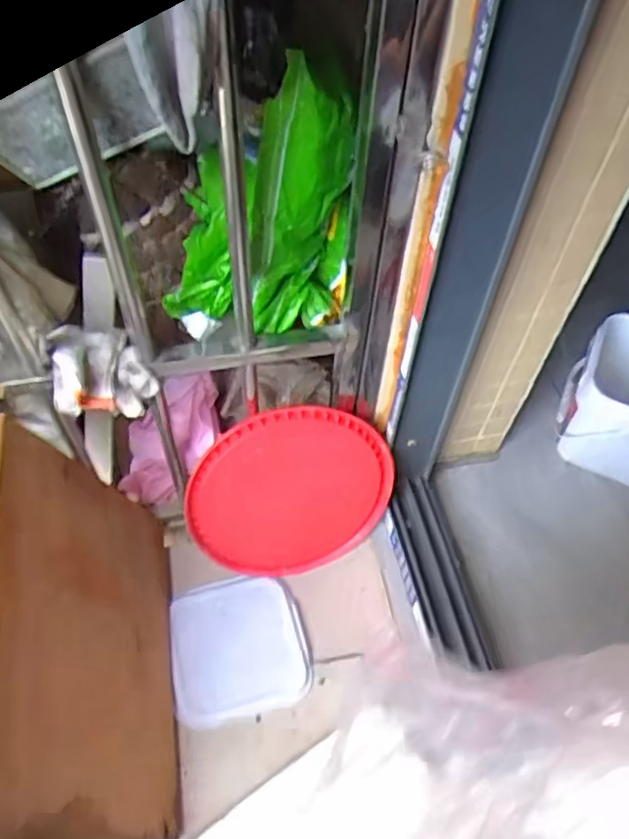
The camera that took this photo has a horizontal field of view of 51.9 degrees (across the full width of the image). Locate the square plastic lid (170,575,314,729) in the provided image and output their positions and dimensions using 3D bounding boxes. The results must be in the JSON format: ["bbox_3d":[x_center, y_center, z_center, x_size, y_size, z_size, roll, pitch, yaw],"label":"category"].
[{"bbox_3d":[-0.110,0.328,0.940,0.191,0.007,0.187,-8,66,-14],"label":"square plastic lid"}]

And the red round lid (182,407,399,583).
[{"bbox_3d":[-0.032,0.106,0.928,0.294,0.282,0.017,-25,35,-5],"label":"red round lid"}]

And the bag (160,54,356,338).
[{"bbox_3d":[-0.058,-0.217,0.662,0.191,0.310,0.111,6,57,2],"label":"bag"}]

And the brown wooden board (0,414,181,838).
[{"bbox_3d":[-0.285,0.259,0.776,0.067,0.369,0.440,-19,59,12],"label":"brown wooden board"}]

